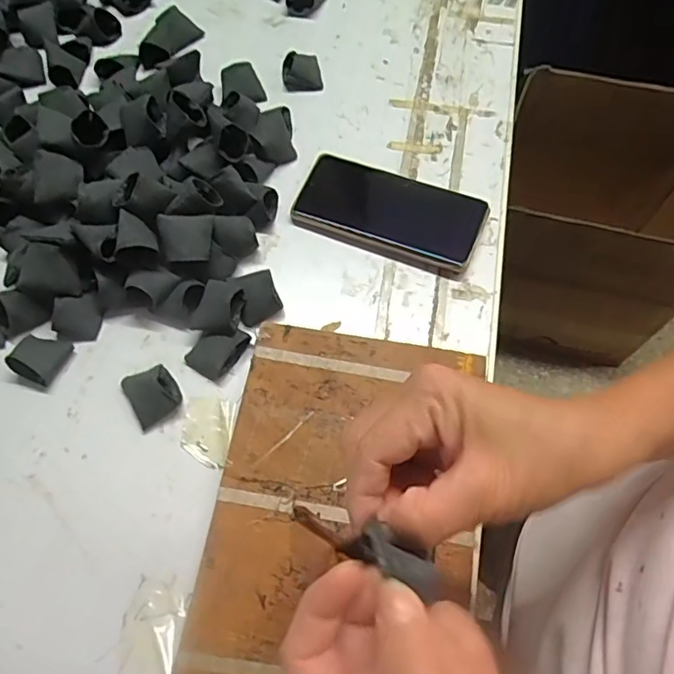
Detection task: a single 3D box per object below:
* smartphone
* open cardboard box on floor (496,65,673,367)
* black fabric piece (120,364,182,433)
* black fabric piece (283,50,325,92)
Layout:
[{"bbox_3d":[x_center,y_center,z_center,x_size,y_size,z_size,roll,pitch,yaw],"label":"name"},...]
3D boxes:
[{"bbox_3d":[0.046,-0.111,0.486,0.158,0.013,0.078,19,68,9],"label":"smartphone"},{"bbox_3d":[0.492,-0.202,1.081,0.355,0.412,0.341,14,67,7],"label":"open cardboard box on floor"},{"bbox_3d":[-0.141,0.043,0.421,0.037,0.014,0.041,-31,69,-12],"label":"black fabric piece"},{"bbox_3d":[-0.036,-0.270,0.560,0.039,0.020,0.035,-3,66,0],"label":"black fabric piece"}]

